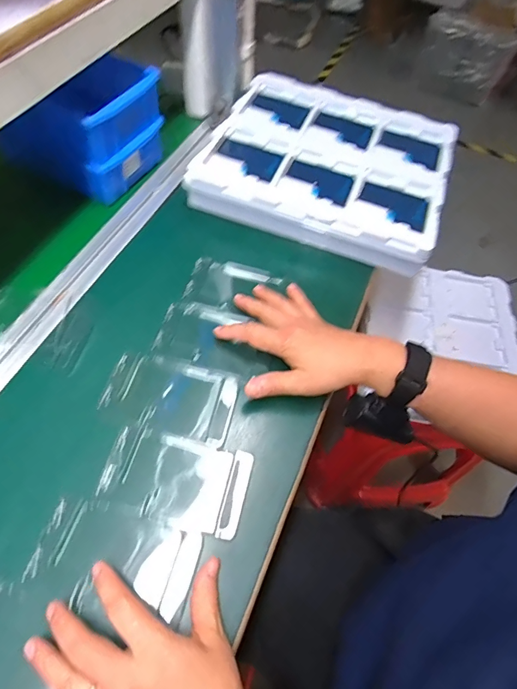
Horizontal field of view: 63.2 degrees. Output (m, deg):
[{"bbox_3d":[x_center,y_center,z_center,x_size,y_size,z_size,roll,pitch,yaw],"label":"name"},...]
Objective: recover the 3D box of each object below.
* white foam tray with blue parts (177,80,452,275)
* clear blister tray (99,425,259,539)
[{"bbox_3d":[0.101,-0.258,0.599,0.320,0.050,0.275,20,58,7],"label":"white foam tray with blue parts"},{"bbox_3d":[-0.072,0.122,0.382,0.123,0.017,0.075,13,57,3],"label":"clear blister tray"}]

